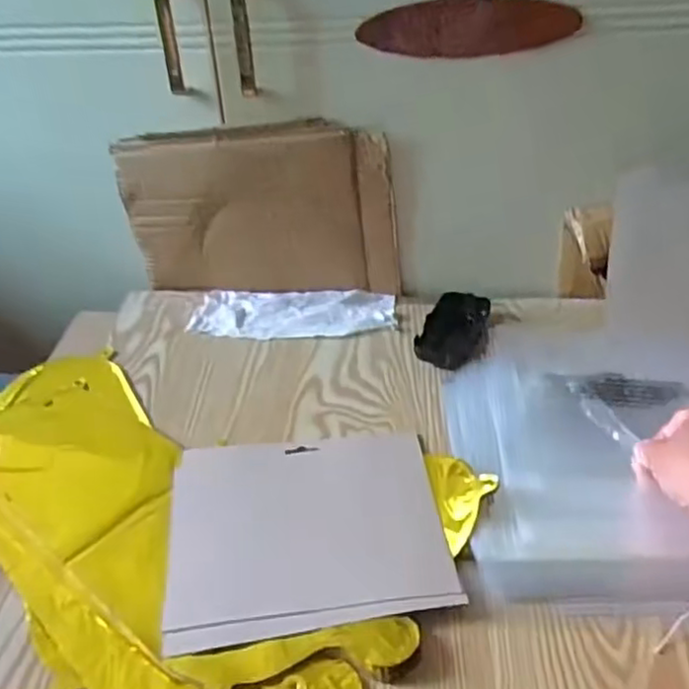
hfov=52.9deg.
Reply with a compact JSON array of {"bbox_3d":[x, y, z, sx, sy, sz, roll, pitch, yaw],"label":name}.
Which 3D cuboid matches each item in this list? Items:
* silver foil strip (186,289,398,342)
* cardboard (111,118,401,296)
[{"bbox_3d":[-0.052,-0.035,0.731,0.208,0.009,0.079,-2,36,3],"label":"silver foil strip"},{"bbox_3d":[-0.087,-0.136,0.729,0.277,0.180,0.024,-1,36,4],"label":"cardboard"}]

